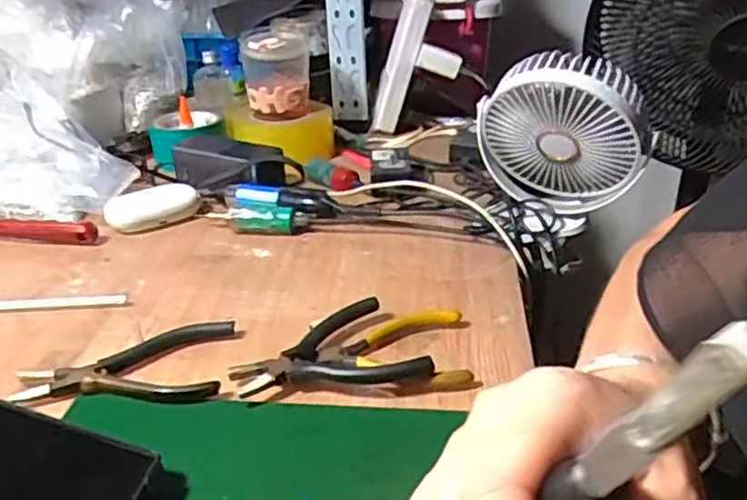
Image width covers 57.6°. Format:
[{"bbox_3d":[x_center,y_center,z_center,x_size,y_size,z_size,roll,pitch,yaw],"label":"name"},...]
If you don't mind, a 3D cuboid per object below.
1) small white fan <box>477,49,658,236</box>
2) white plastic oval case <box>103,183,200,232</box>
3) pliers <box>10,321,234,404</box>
[{"bbox_3d":[0.178,-0.107,0.650,0.153,0.165,0.090,7,29,17],"label":"small white fan"},{"bbox_3d":[-0.234,-0.047,0.721,0.094,0.033,0.051,-18,31,-27],"label":"white plastic oval case"},{"bbox_3d":[-0.176,0.082,0.485,0.138,0.014,0.080,-4,27,-3],"label":"pliers"}]

